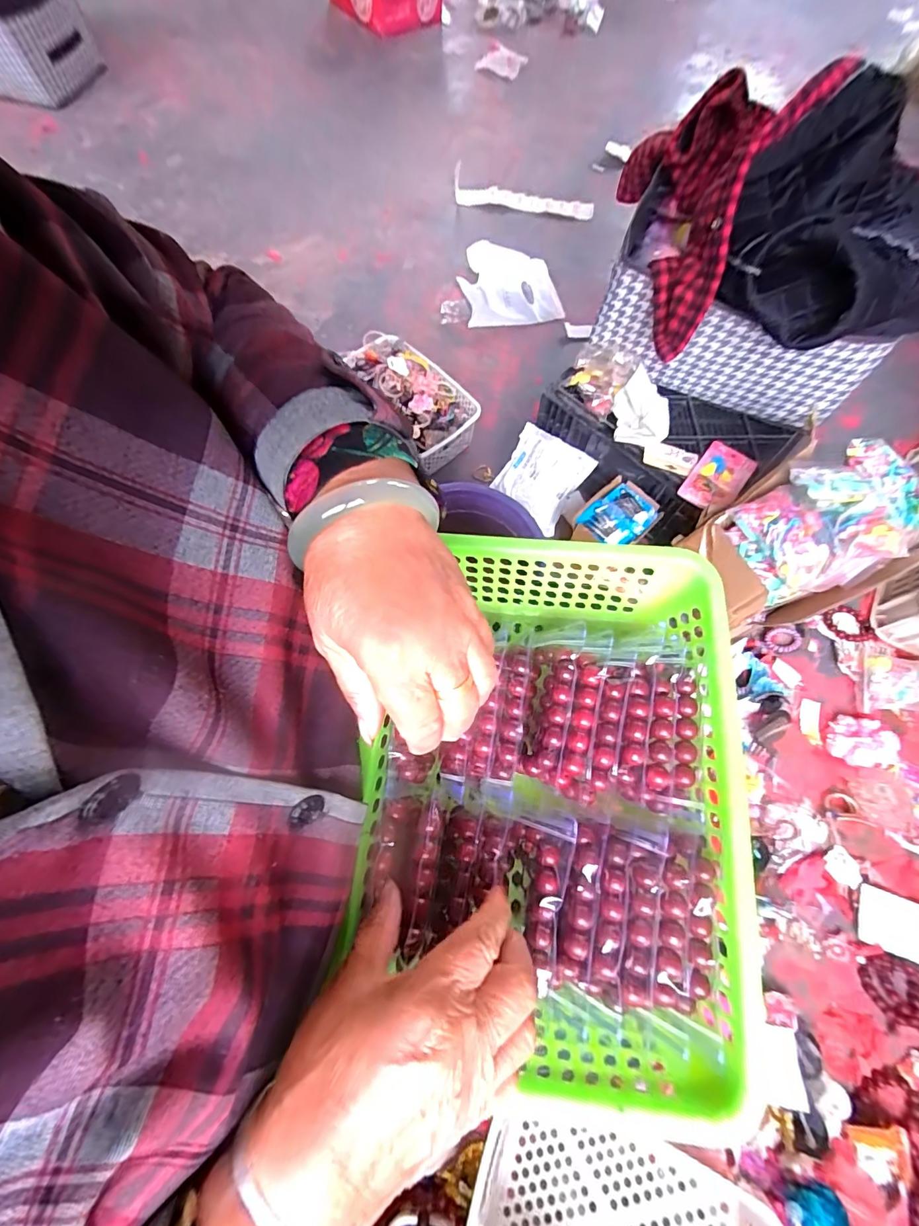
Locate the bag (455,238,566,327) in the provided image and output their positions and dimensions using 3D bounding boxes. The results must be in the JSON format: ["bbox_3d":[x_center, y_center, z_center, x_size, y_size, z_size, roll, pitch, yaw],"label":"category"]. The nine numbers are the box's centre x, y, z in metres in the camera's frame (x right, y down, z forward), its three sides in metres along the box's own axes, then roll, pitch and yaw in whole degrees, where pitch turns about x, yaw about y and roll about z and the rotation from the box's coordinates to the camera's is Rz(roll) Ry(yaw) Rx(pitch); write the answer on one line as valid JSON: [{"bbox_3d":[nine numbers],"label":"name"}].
[{"bbox_3d":[0.118,-0.851,1.157,0.235,0.056,0.290,-10,72,1],"label":"bag"}]

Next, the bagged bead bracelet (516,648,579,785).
[{"bbox_3d":[0.062,0.072,0.331,0.026,0.059,0.091,10,69,4],"label":"bagged bead bracelet"}]

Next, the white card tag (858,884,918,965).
[{"bbox_3d":[0.673,0.476,0.685,0.137,0.006,0.081,18,72,7],"label":"white card tag"}]

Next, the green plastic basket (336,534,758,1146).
[{"bbox_3d":[0.056,0.111,0.306,0.235,0.081,0.315,6,69,2],"label":"green plastic basket"}]

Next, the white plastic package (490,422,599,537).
[{"bbox_3d":[0.160,-0.267,0.900,0.155,0.156,0.024,39,31,13],"label":"white plastic package"}]

